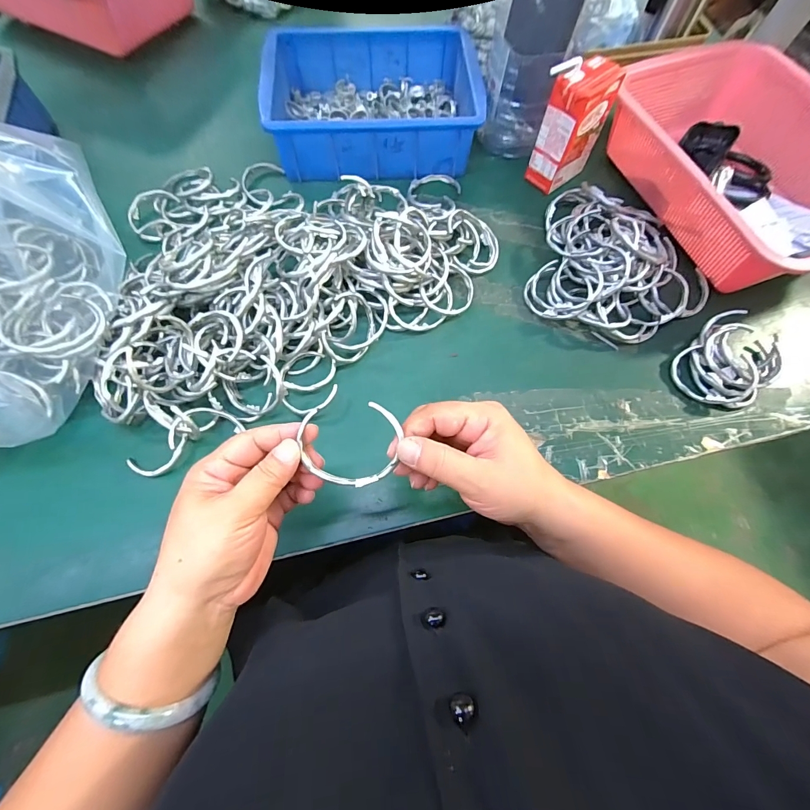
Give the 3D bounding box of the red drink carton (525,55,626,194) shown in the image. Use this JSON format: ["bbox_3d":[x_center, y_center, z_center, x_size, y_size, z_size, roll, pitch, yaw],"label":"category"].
[{"bbox_3d":[0.185,-0.309,0.420,0.071,0.110,0.044,-37,75,-14],"label":"red drink carton"}]

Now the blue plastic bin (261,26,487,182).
[{"bbox_3d":[-0.040,-0.366,0.460,0.233,0.071,0.167,-4,70,-3],"label":"blue plastic bin"}]

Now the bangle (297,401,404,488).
[{"bbox_3d":[-0.034,0.026,0.237,0.066,0.005,0.052,-8,100,8],"label":"bangle"}]

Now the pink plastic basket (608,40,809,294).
[{"bbox_3d":[0.377,-0.262,0.416,0.206,0.082,0.288,-21,72,-9],"label":"pink plastic basket"}]

